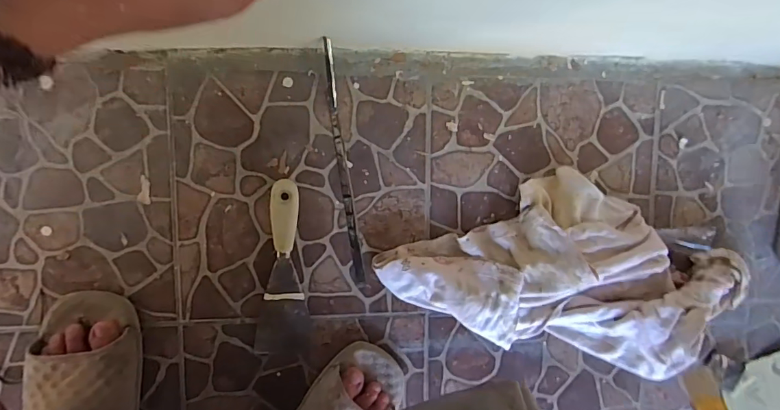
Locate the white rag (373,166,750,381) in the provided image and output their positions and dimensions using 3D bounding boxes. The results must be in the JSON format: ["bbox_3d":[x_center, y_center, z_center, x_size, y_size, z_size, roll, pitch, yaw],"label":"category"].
[{"bbox_3d":[0.225,0.090,0.554,0.436,0.062,0.231,26,93,-9],"label":"white rag"}]

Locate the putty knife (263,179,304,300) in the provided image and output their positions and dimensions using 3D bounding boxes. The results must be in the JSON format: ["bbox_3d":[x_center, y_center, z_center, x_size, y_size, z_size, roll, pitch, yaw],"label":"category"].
[{"bbox_3d":[-0.127,0.043,0.531,0.042,0.019,0.143,-2,97,-7],"label":"putty knife"}]

